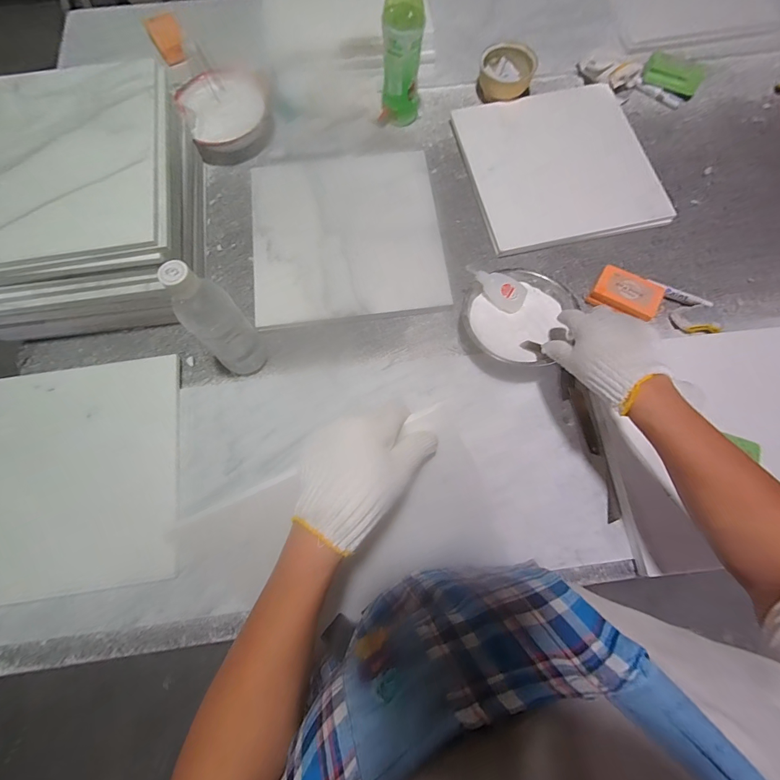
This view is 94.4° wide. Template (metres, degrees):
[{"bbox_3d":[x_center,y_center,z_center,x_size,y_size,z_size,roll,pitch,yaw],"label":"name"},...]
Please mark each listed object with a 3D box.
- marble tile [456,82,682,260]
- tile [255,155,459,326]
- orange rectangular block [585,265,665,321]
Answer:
[{"bbox_3d":[0.290,-0.388,0.621,0.302,0.021,0.288,-12,75,-1],"label":"marble tile"},{"bbox_3d":[-0.071,-0.254,0.585,0.295,0.015,0.286,-8,79,0],"label":"tile"},{"bbox_3d":[0.365,-0.147,0.558,0.101,0.033,0.063,23,77,7],"label":"orange rectangular block"}]

